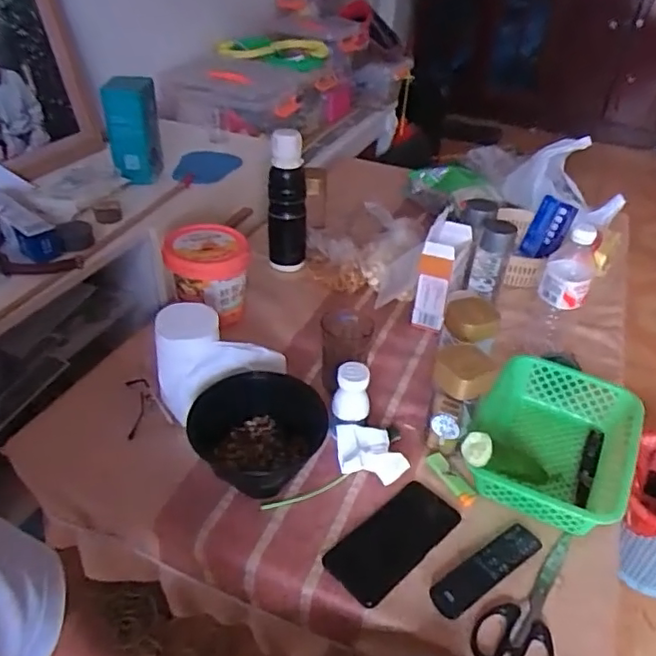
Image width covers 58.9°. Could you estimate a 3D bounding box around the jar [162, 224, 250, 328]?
[{"bbox_3d":[-0.195,-0.083,0.963,0.127,0.130,0.124,2,37,-1],"label":"jar"}]

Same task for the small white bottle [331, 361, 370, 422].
[{"bbox_3d":[0.029,0.082,0.746,0.047,0.062,0.044,3,37,0],"label":"small white bottle"}]

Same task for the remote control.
[{"bbox_3d":[0.176,0.262,0.635,0.155,0.022,0.037,-23,44,-30],"label":"remote control"}]

